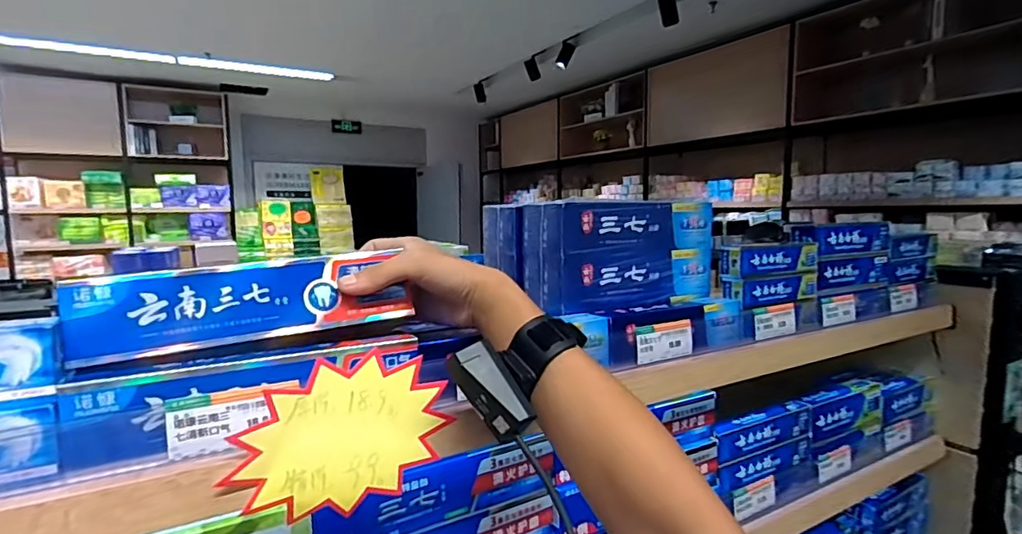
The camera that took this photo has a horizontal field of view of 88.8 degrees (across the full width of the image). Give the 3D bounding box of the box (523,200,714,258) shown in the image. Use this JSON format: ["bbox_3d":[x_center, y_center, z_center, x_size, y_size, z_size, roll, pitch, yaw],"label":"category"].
[{"bbox_3d":[0.129,-0.046,0.610,0.226,0.055,0.082,-4,7,-30],"label":"box"}]

